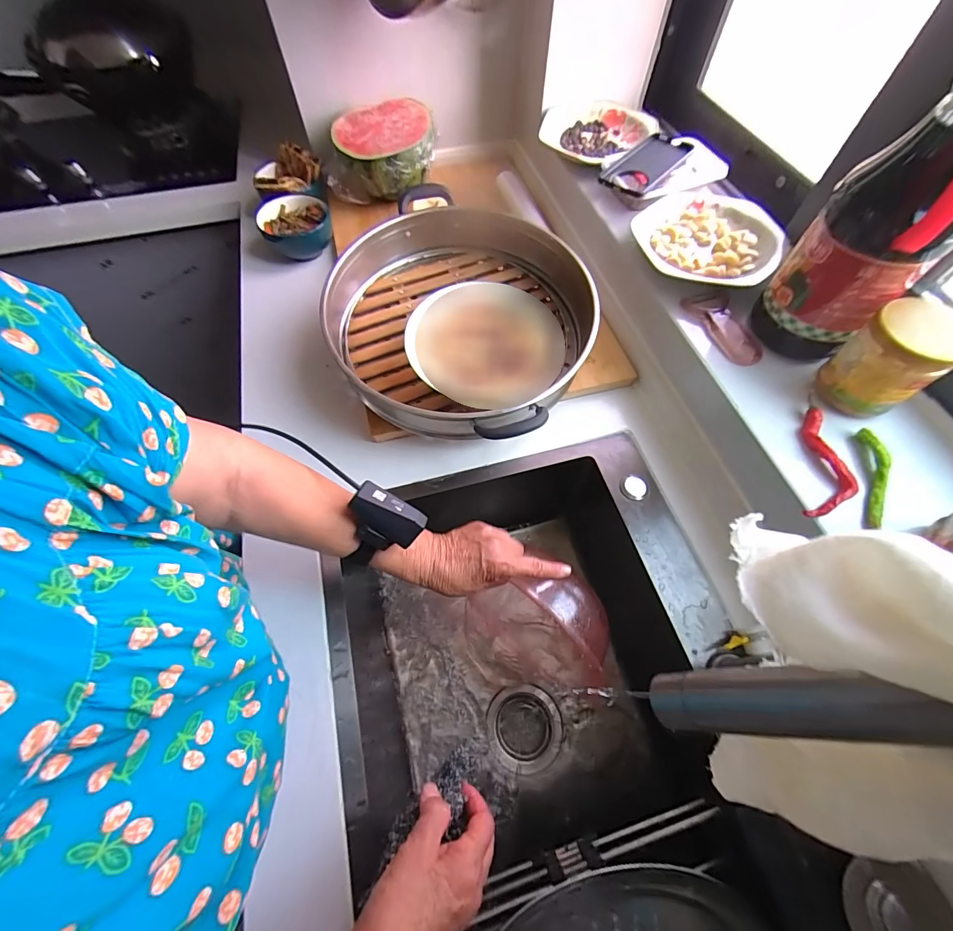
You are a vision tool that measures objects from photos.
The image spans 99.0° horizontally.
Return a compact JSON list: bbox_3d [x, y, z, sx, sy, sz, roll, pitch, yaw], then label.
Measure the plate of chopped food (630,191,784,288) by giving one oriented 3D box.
[{"bbox_3d":[0.317,-0.316,0.564,0.185,0.029,0.180,0,62,1],"label":"plate of chopped food"}]

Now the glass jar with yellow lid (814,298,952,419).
[{"bbox_3d":[0.418,-0.104,0.416,0.061,0.106,0.079,-32,66,-15],"label":"glass jar with yellow lid"}]

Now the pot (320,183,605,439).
[{"bbox_3d":[-0.044,-0.221,0.584,0.412,0.115,0.356,28,66,15],"label":"pot"}]

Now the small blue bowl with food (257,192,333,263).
[{"bbox_3d":[-0.319,-0.424,0.726,0.117,0.063,0.097,-20,63,-10],"label":"small blue bowl with food"}]

